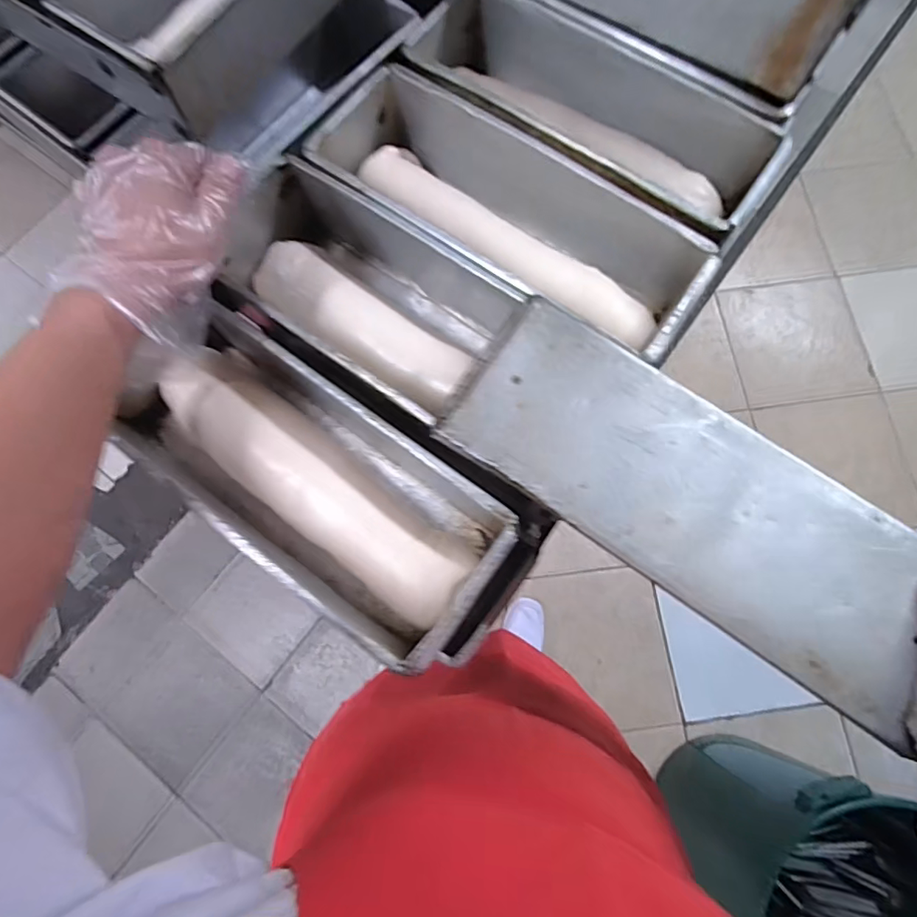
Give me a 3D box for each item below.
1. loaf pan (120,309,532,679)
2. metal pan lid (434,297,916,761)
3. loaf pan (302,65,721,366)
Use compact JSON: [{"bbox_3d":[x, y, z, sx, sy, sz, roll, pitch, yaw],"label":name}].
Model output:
[{"bbox_3d":[-0.116,0.019,0.418,0.350,0.105,0.136,36,77,10],"label":"loaf pan"},{"bbox_3d":[0.169,0.029,0.359,0.360,0.009,0.136,36,76,8],"label":"metal pan lid"},{"bbox_3d":[0.042,-0.210,0.476,0.354,0.090,0.145,33,77,9],"label":"loaf pan"}]

